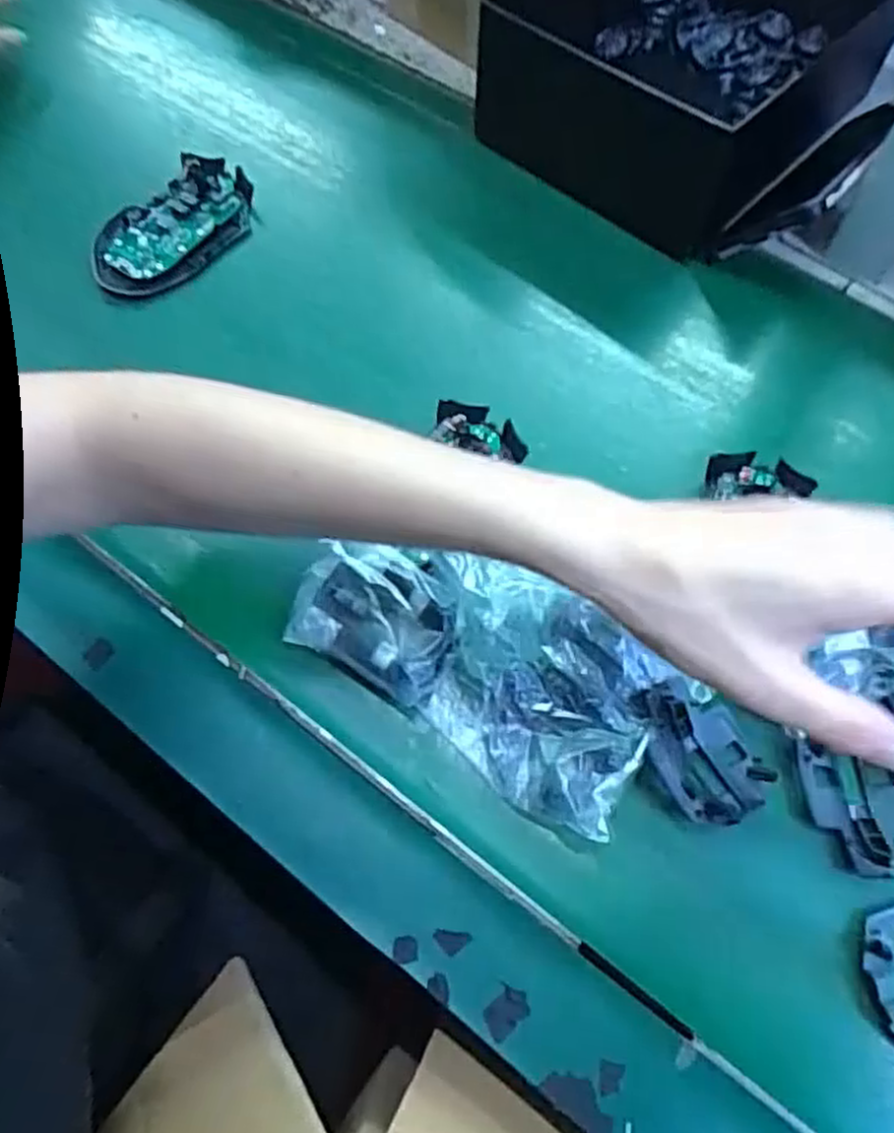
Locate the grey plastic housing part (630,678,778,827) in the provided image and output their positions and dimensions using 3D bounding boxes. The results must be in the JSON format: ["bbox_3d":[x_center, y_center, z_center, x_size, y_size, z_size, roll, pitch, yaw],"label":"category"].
[{"bbox_3d":[0.114,0.083,0.358,0.049,0.010,0.067,-19,69,-28],"label":"grey plastic housing part"}]

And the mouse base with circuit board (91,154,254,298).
[{"bbox_3d":[-0.167,-0.207,0.480,0.061,0.020,0.105,33,72,15],"label":"mouse base with circuit board"}]

